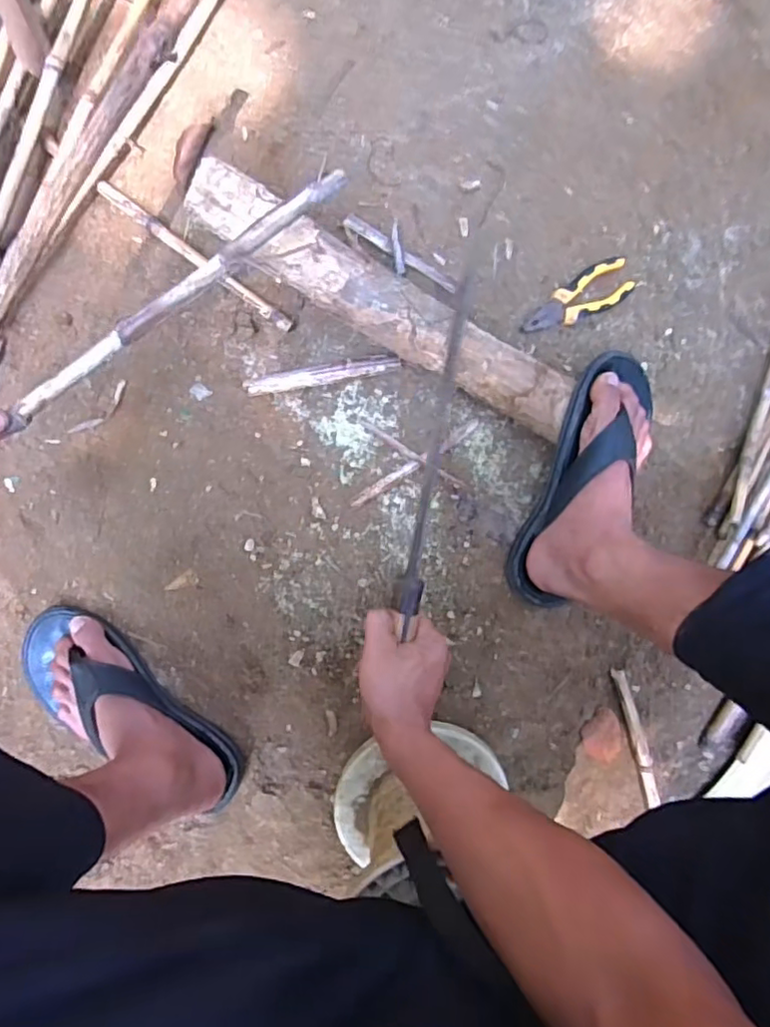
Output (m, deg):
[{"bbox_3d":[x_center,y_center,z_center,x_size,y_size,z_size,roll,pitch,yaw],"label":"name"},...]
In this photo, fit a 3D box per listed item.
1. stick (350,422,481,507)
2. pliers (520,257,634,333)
[{"bbox_3d":[0.034,-0.056,0.695,0.166,0.010,0.014,-33,94,-2],"label":"stick"},{"bbox_3d":[0.221,-0.245,0.707,0.154,0.023,0.050,-32,94,-16],"label":"pliers"}]

